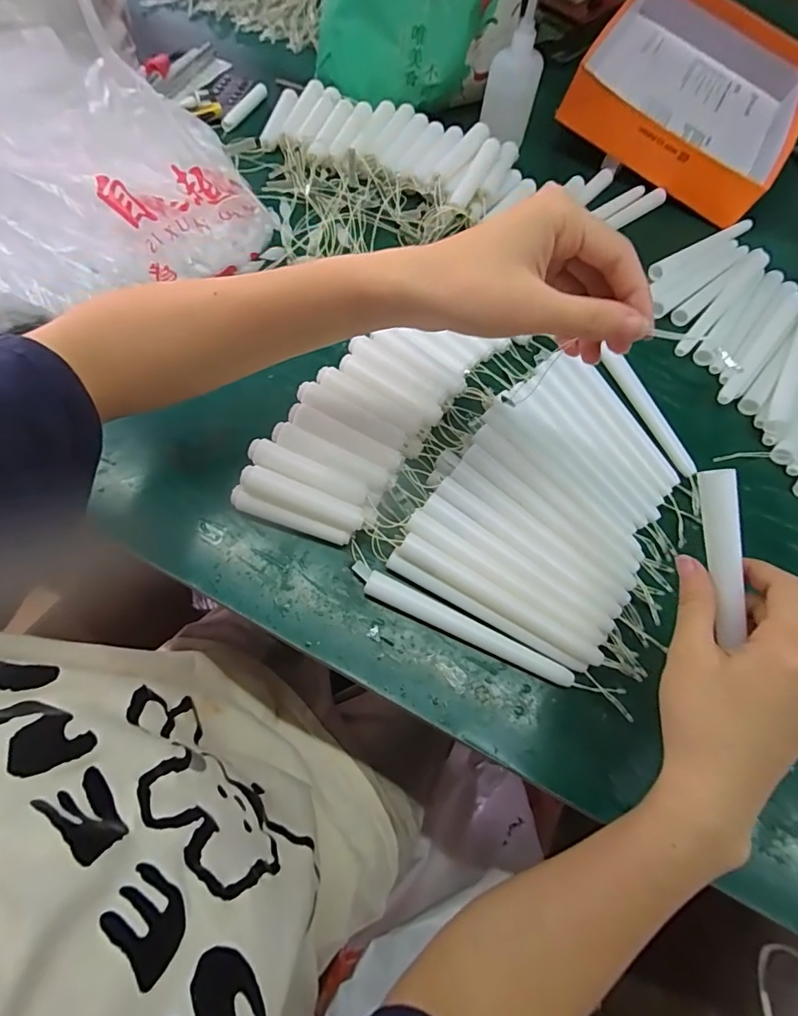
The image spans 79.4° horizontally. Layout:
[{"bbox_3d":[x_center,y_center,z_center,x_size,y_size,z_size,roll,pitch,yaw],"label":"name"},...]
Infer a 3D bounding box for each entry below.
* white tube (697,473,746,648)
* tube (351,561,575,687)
[{"bbox_3d":[0.169,0.025,0.249,0.014,0.013,0.088,-2,84,-3],"label":"white tube"},{"bbox_3d":[0.041,0.079,0.326,0.159,0.011,0.016,26,68,5],"label":"tube"}]

